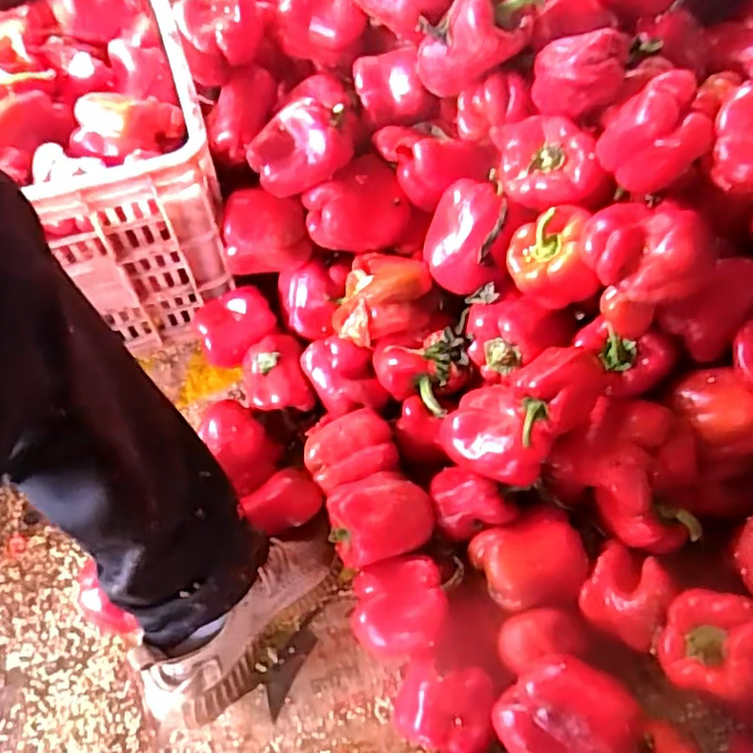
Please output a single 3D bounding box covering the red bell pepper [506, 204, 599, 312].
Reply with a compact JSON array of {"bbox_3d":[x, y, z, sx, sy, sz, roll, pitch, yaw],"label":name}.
[{"bbox_3d":[0.168,-0.111,0.649,0.081,0.078,0.075,3,61,4],"label":"red bell pepper"}]

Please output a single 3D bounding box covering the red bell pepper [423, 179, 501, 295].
[{"bbox_3d":[0.103,-0.143,0.712,0.067,0.103,0.095,13,25,-40],"label":"red bell pepper"}]

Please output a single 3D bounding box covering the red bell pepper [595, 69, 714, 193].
[{"bbox_3d":[0.233,-0.203,0.572,0.063,0.077,0.064,-1,61,2],"label":"red bell pepper"}]

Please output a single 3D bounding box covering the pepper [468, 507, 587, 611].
[{"bbox_3d":[0.146,0.177,0.648,0.088,0.062,0.083,-22,63,-10],"label":"pepper"}]

